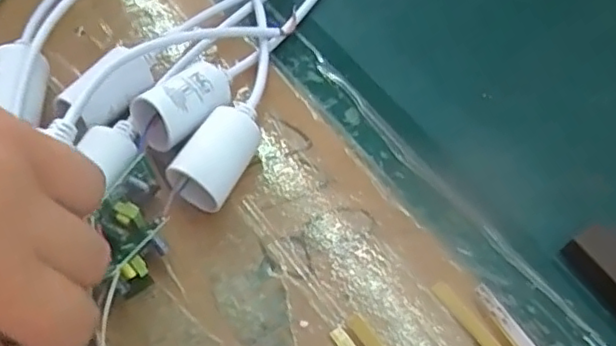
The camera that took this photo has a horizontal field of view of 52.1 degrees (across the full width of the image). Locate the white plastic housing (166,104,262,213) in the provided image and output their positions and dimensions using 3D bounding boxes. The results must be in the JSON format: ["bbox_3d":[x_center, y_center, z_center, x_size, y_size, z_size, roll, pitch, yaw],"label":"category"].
[{"bbox_3d":[-0.041,-0.009,0.300,0.024,0.026,0.053,24,62,11],"label":"white plastic housing"}]

